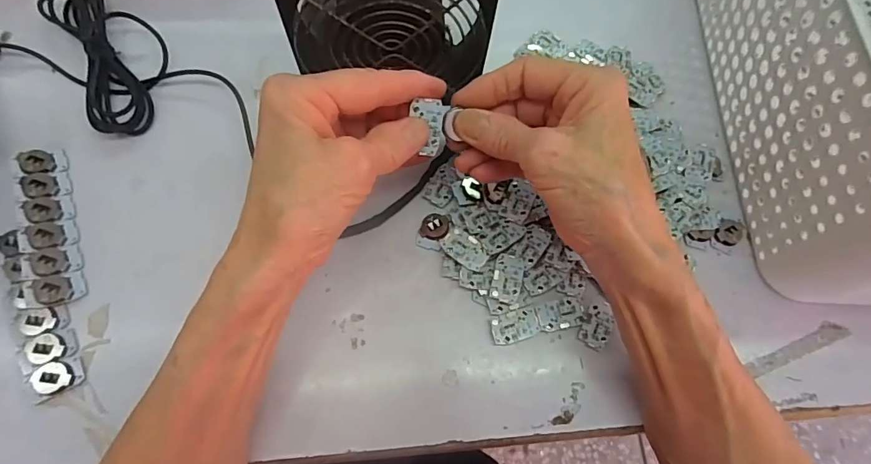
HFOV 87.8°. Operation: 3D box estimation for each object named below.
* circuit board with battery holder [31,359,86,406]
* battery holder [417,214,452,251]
[{"bbox_3d":[-0.212,0.082,0.254,0.025,0.008,0.017,-28,74,-12],"label":"circuit board with battery holder"},{"bbox_3d":[-0.001,-0.001,0.295,0.018,0.004,0.024,17,70,3],"label":"battery holder"}]

